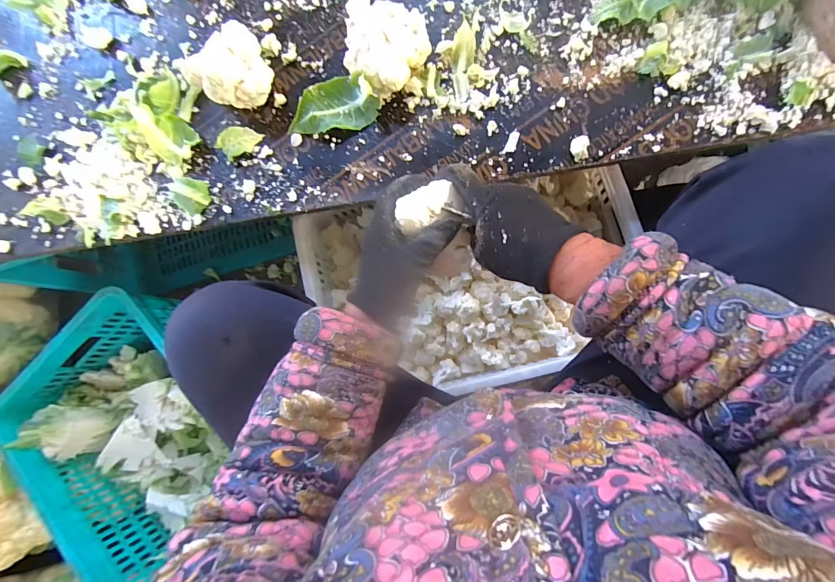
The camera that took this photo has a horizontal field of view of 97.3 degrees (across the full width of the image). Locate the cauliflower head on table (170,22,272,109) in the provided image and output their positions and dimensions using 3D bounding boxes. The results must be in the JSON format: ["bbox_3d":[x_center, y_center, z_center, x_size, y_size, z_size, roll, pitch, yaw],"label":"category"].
[{"bbox_3d":[-0.248,-0.300,0.505,0.104,0.070,0.095,-1,85,8],"label":"cauliflower head on table"}]

